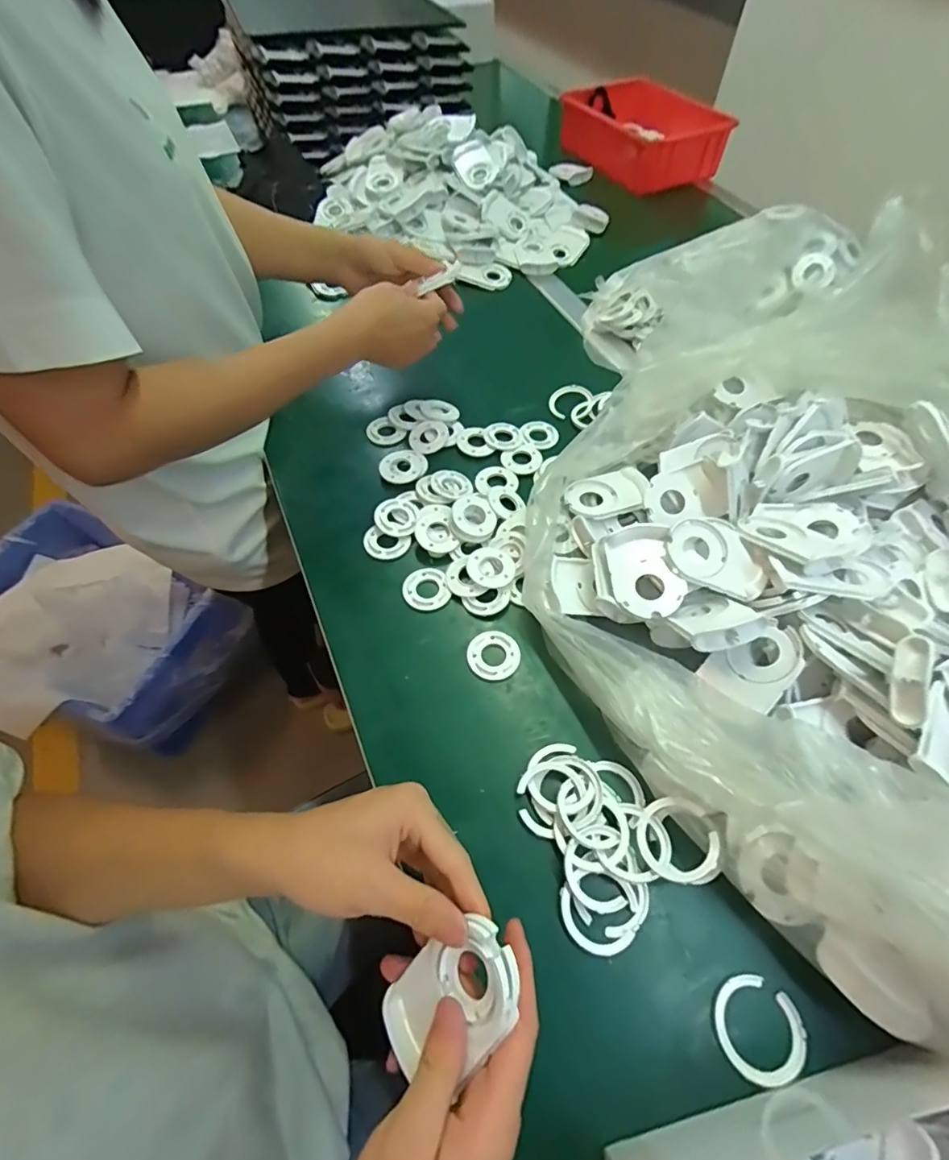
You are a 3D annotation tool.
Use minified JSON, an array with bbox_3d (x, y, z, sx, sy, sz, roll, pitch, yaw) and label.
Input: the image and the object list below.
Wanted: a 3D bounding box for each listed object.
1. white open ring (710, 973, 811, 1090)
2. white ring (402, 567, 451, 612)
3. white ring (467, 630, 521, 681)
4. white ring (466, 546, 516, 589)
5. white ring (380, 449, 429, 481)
[{"bbox_3d":[0.172,0.270,0.313,0.050,0.007,0.050,1,57,-2],"label":"white open ring"},{"bbox_3d":[-0.045,0.008,0.476,0.041,0.004,0.043,1,57,-2],"label":"white ring"},{"bbox_3d":[0.016,0.064,0.443,0.044,0.006,0.044,1,57,-2],"label":"white ring"},{"bbox_3d":[0.016,-0.012,0.476,0.041,0.006,0.042,1,57,-2],"label":"white ring"},{"bbox_3d":[-0.076,-0.124,0.559,0.048,0.011,0.051,1,57,-2],"label":"white ring"}]

